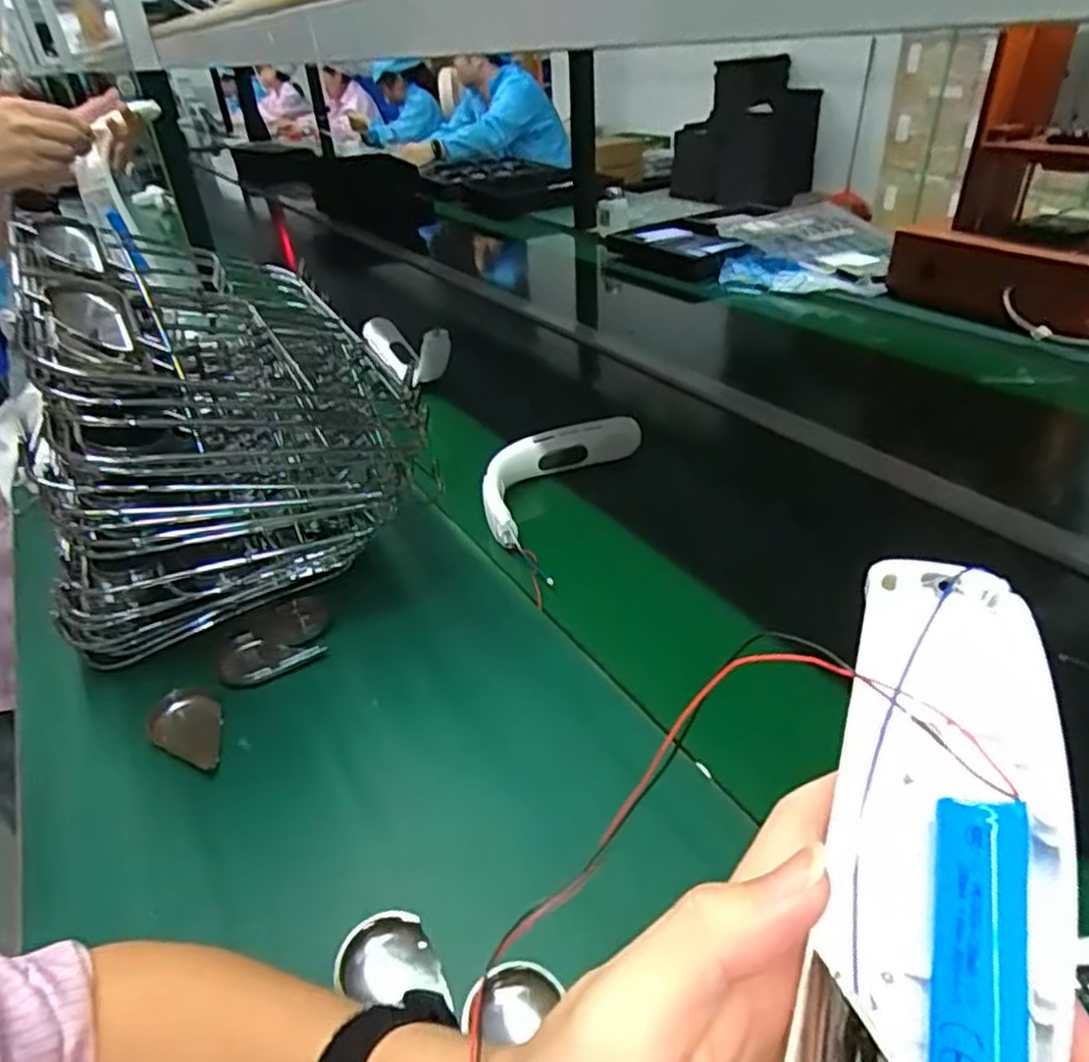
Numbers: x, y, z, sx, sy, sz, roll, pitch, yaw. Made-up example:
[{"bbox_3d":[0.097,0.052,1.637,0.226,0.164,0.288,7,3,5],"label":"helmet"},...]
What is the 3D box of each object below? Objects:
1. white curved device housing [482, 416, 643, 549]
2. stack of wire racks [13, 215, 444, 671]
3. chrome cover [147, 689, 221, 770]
[{"bbox_3d":[0.005,-0.064,0.776,0.085,0.050,0.229,23,43,33],"label":"white curved device housing"},{"bbox_3d":[-0.274,-0.088,0.609,0.279,0.279,0.333,-19,38,-21],"label":"stack of wire racks"},{"bbox_3d":[-0.257,0.143,0.519,0.047,0.017,0.068,-22,38,-23],"label":"chrome cover"}]

